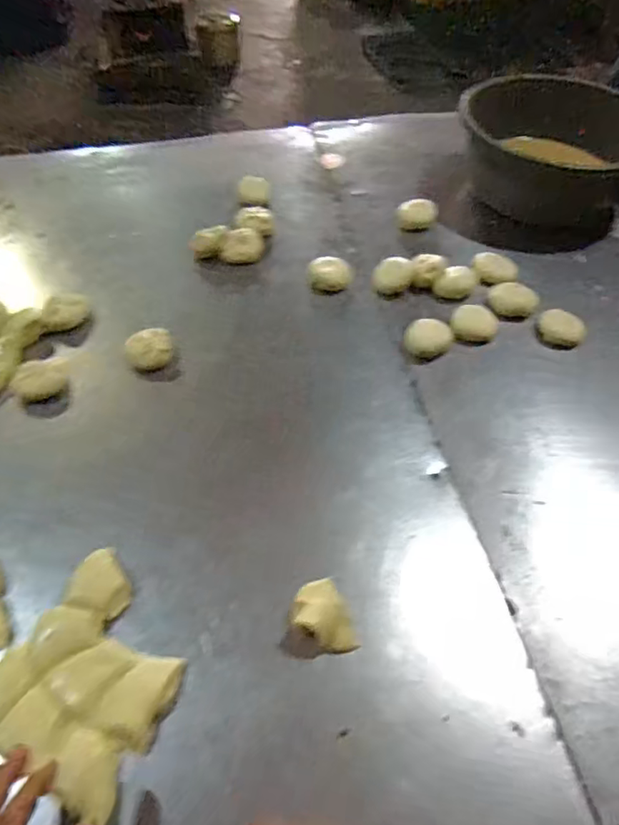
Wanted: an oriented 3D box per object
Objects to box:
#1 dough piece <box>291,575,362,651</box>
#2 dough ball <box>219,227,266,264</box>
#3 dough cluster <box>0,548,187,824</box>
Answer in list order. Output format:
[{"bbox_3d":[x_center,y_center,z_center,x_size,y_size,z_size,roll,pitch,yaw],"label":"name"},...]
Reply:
[{"bbox_3d":[0.011,0.182,0.491,0.048,0.029,0.061,-19,54,-14],"label":"dough piece"},{"bbox_3d":[-0.098,-0.244,0.821,0.063,0.029,0.051,-8,52,-6],"label":"dough ball"},{"bbox_3d":[-0.178,0.215,0.461,0.146,0.023,0.148,28,57,21],"label":"dough cluster"}]

